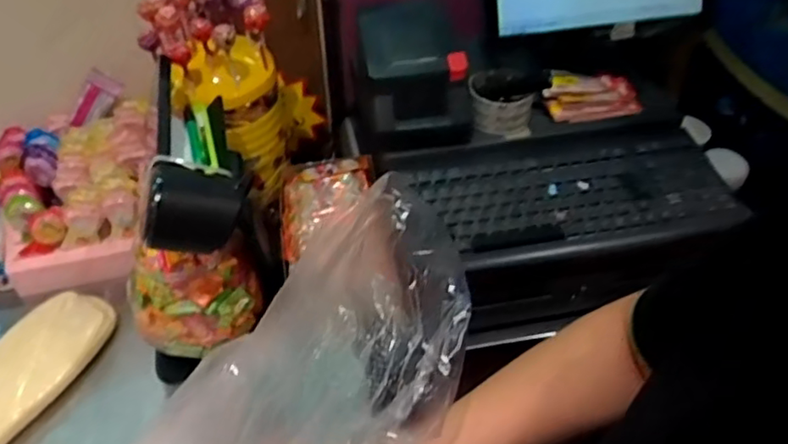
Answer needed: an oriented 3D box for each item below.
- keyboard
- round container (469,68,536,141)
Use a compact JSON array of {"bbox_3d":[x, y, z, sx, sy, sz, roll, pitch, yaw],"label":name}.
[{"bbox_3d":[0.201,-0.039,0.754,0.371,0.040,0.167,-7,45,-8],"label":"keyboard"},{"bbox_3d":[0.133,-0.152,0.802,0.081,0.053,0.084,3,44,3],"label":"round container"}]

